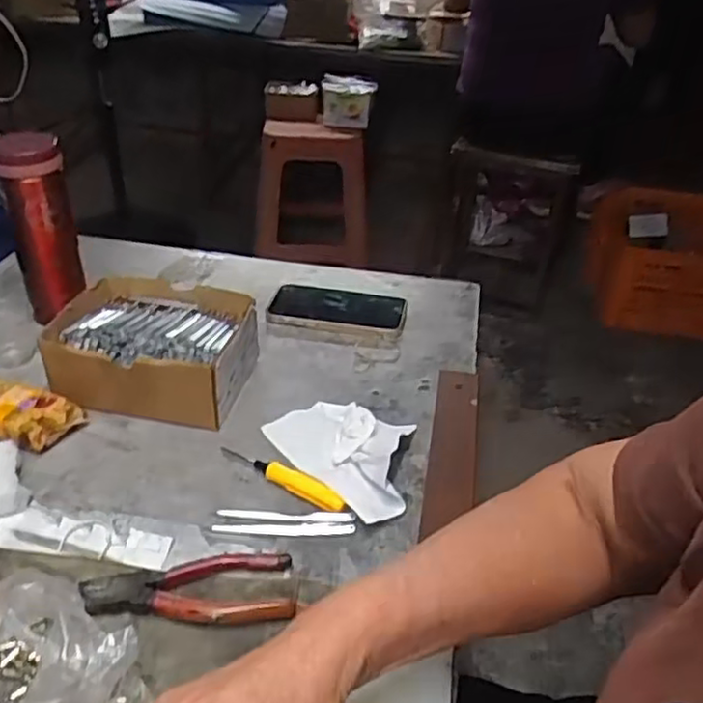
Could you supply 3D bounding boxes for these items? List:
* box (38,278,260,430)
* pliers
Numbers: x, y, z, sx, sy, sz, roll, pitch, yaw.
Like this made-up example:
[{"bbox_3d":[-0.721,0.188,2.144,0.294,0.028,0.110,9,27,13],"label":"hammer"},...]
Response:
[{"bbox_3d":[-0.177,-0.006,0.633,0.165,0.065,0.128,8,34,5],"label":"box"},{"bbox_3d":[-0.106,0.155,0.452,0.132,0.014,0.050,1,34,-5],"label":"pliers"}]

